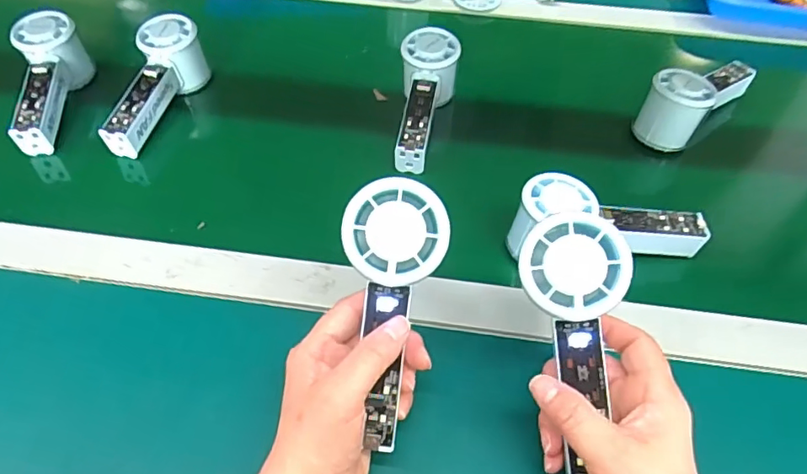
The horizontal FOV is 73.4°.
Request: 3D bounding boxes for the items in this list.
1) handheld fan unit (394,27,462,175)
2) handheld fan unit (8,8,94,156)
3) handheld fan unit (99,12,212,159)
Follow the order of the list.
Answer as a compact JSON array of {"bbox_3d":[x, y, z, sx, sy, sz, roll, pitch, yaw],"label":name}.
[{"bbox_3d":[0.019,-0.129,0.527,0.053,0.051,0.151,9,65,5],"label":"handheld fan unit"},{"bbox_3d":[-0.354,-0.147,0.538,0.045,0.062,0.153,-3,65,-4],"label":"handheld fan unit"},{"bbox_3d":[-0.245,-0.144,0.536,0.056,0.059,0.157,13,65,8],"label":"handheld fan unit"}]

